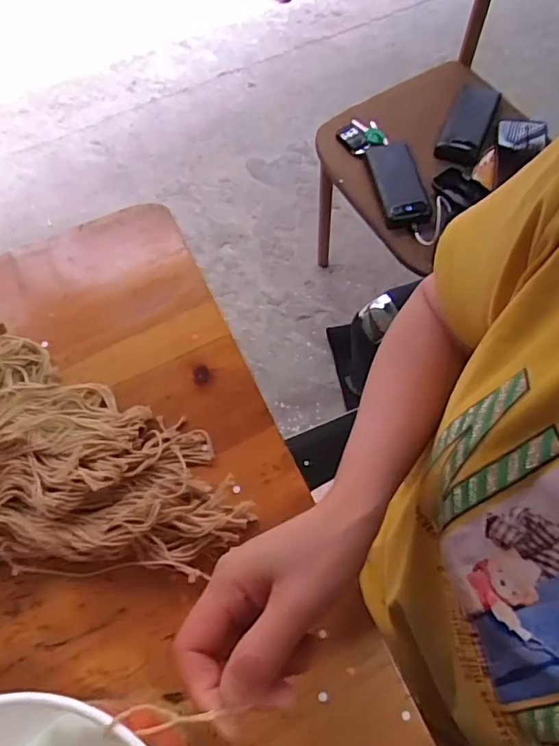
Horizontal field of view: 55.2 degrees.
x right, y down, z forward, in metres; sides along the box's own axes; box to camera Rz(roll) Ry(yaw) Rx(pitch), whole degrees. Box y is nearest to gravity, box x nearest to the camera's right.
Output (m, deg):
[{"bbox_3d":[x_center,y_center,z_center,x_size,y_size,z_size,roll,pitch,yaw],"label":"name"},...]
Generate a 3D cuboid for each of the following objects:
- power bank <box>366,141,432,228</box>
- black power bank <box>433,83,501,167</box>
[{"bbox_3d":[0.191,-0.307,0.859,0.073,0.018,0.168,-8,65,-3],"label":"power bank"},{"bbox_3d":[0.315,-0.417,0.897,0.069,0.018,0.166,24,78,1],"label":"black power bank"}]

